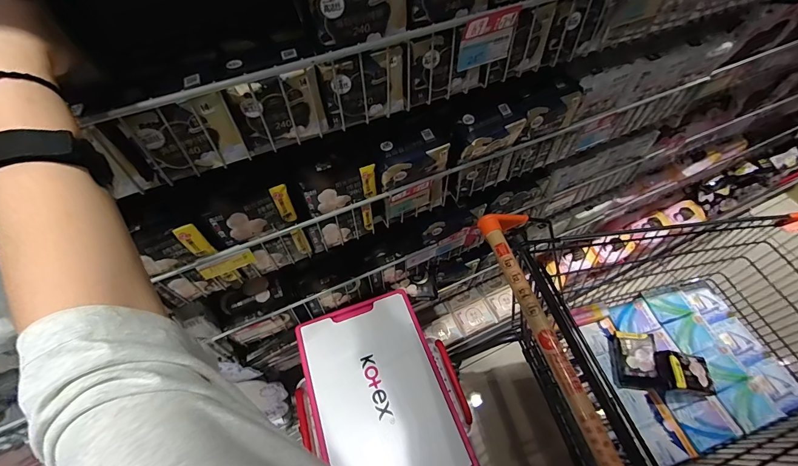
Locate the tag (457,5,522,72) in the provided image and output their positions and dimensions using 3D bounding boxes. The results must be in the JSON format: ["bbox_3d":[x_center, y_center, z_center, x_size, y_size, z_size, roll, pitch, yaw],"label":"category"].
[{"bbox_3d":[0.117,-0.250,0.465,0.085,0.065,0.006,-25,60,-14],"label":"tag"}]

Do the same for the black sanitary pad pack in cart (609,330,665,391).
[{"bbox_3d":[0.621,0.332,0.947,0.095,0.075,0.131,8,57,6],"label":"black sanitary pad pack in cart"}]

